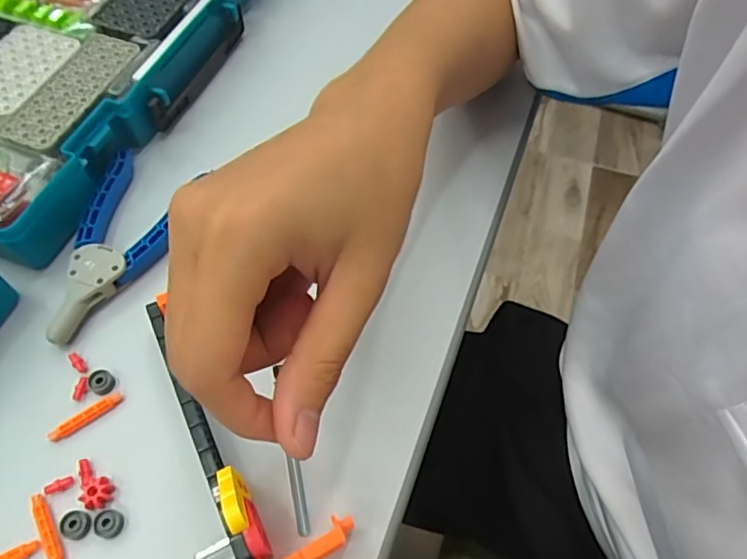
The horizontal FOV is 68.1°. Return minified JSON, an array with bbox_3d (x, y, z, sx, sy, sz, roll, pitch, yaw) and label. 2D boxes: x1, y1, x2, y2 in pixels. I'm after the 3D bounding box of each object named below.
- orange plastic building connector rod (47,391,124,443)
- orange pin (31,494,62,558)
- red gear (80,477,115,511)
[{"bbox_3d":[-0.147,0.069,0.281,0.038,0.004,0.007,-32,67,-19],"label":"orange plastic building connector rod"},{"bbox_3d":[-0.150,0.117,0.255,0.006,0.004,0.037,-26,65,-17],"label":"orange pin"},{"bbox_3d":[-0.132,0.101,0.262,0.013,0.006,0.013,1,60,-2],"label":"red gear"}]

